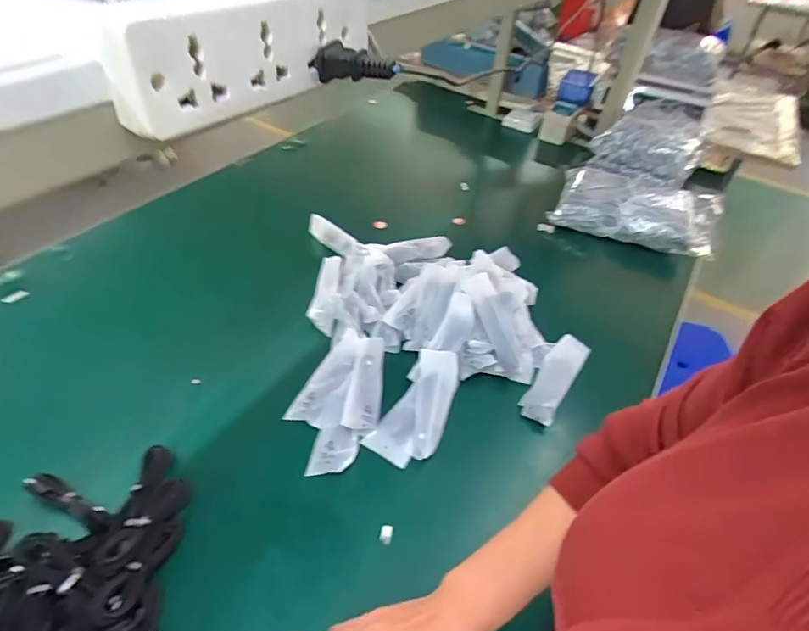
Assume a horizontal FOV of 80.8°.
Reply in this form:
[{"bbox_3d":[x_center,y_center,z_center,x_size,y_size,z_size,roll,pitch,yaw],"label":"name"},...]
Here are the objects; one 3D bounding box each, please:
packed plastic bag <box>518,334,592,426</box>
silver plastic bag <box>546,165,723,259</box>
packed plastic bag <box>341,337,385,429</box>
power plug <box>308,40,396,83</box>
[{"bbox_3d":[0.222,0.090,0.701,0.051,0.033,0.156,29,49,21],"label":"packed plastic bag"},{"bbox_3d":[0.519,-0.252,1.074,0.353,0.065,0.241,15,45,8],"label":"silver plastic bag"},{"bbox_3d":[-0.051,0.090,0.666,0.045,0.015,0.155,7,45,1],"label":"packed plastic bag"},{"bbox_3d":[-0.030,-0.153,0.289,0.049,0.016,0.022,8,45,1],"label":"power plug"}]

